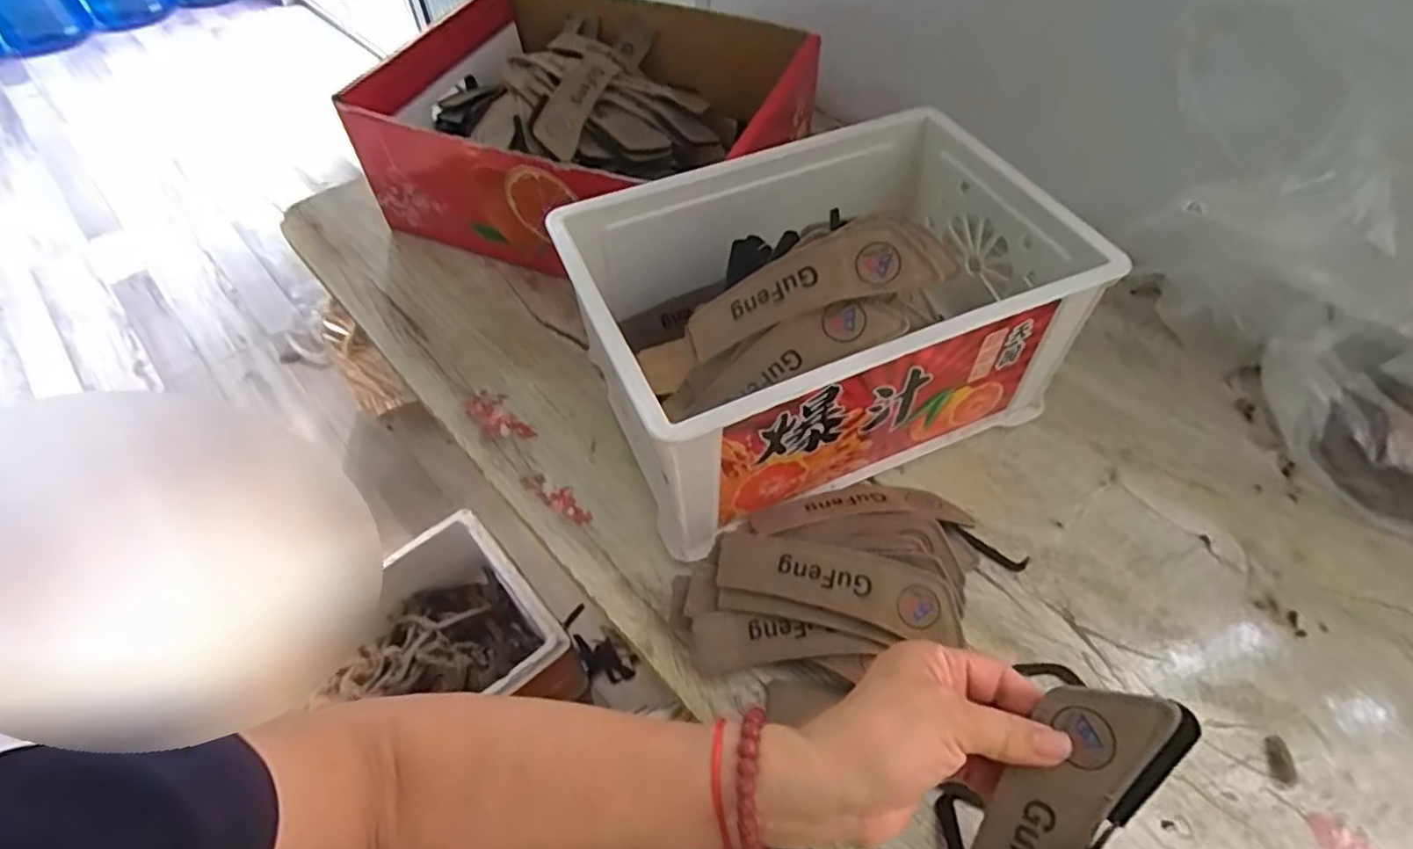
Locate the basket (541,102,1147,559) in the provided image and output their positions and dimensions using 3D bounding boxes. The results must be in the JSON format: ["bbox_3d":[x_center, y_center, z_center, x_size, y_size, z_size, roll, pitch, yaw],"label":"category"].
[{"bbox_3d":[0.082,-0.091,0.513,0.326,0.188,0.219,-21,55,-13],"label":"basket"}]

